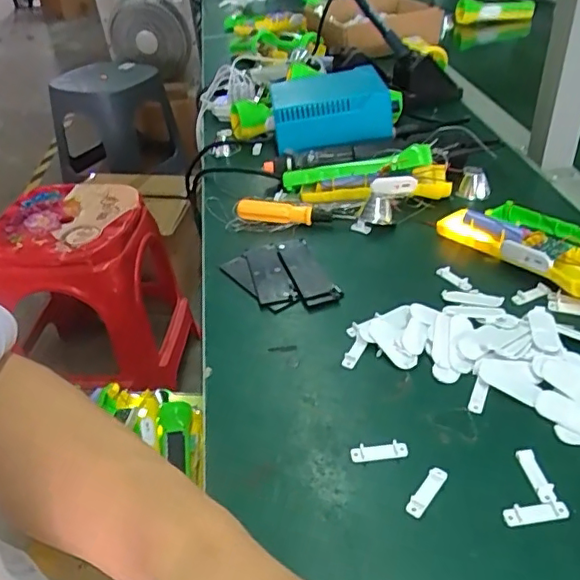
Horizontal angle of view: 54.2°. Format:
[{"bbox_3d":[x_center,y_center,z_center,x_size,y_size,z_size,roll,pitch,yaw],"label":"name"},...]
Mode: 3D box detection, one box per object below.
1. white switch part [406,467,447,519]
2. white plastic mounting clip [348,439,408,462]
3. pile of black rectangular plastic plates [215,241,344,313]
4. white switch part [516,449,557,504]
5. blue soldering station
[{"bbox_3d":[0.084,0.123,0.349,0.010,0.006,0.036,23,45,33],"label":"white switch part"},{"bbox_3d":[0.059,0.106,0.375,0.038,0.005,0.010,-5,36,0],"label":"white plastic mounting clip"},{"bbox_3d":[-0.005,-0.013,0.526,0.086,0.008,0.106,-19,38,-18],"label":"pile of black rectangular plastic plates"},{"bbox_3d":[0.151,0.114,0.347,0.011,0.005,0.036,-8,36,-4],"label":"white switch part"},{"bbox_3d":[0.048,-0.225,0.697,0.136,0.058,0.127,-6,36,-2],"label":"blue soldering station"}]

